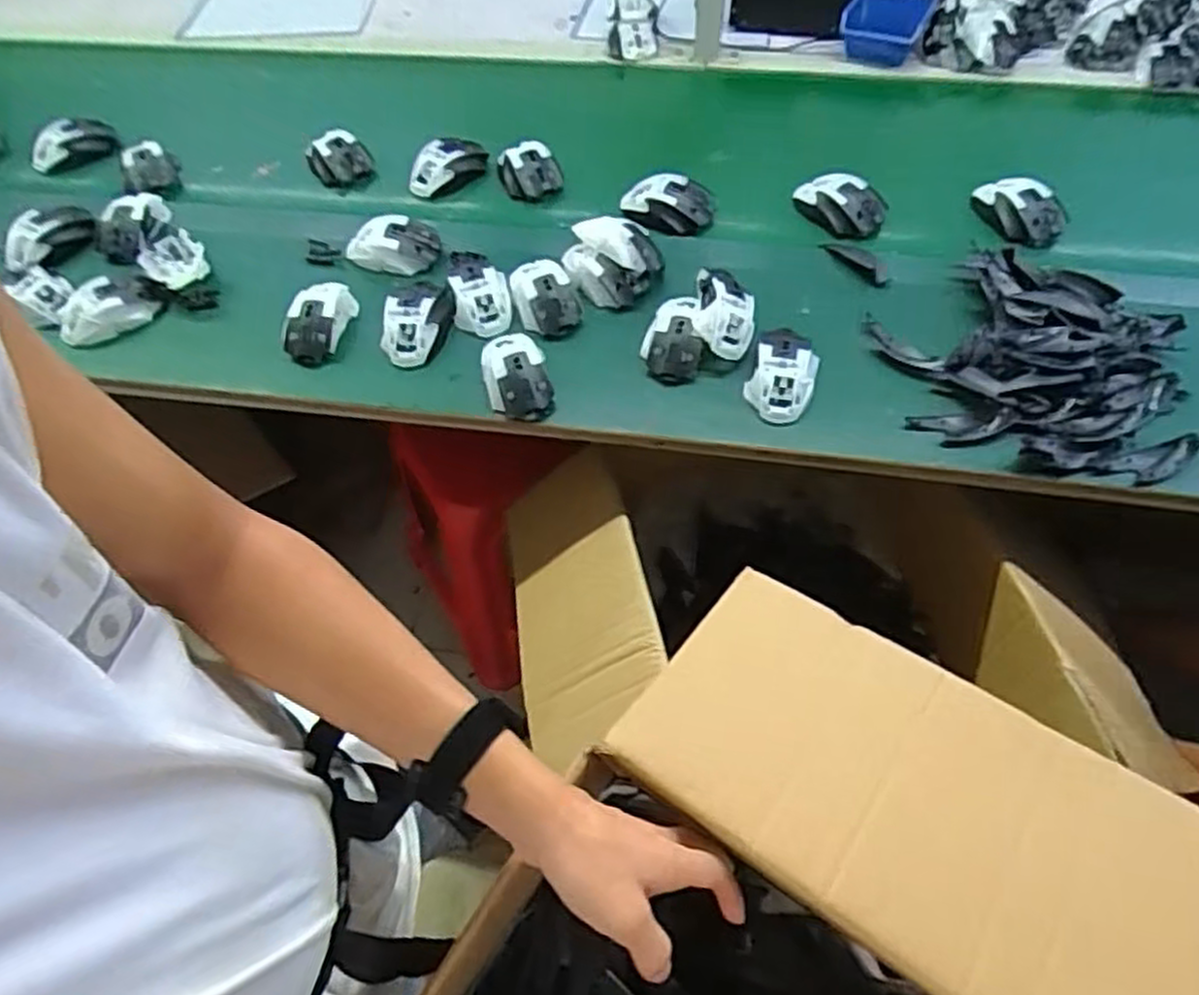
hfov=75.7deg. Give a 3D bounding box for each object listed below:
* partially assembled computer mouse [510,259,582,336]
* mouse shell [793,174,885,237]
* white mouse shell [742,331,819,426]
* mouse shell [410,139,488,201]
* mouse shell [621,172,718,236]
[{"bbox_3d":[-0.063,-0.230,0.873,0.069,0.037,0.104,-15,55,-11],"label":"partially assembled computer mouse"},{"bbox_3d":[0.297,-0.358,0.936,0.065,0.040,0.109,-30,59,-20],"label":"mouse shell"},{"bbox_3d":[0.191,-0.133,0.799,0.069,0.040,0.113,19,56,13],"label":"white mouse shell"},{"bbox_3d":[-0.200,-0.435,1.013,0.102,0.050,0.046,-13,57,-6],"label":"mouse shell"},{"bbox_3d":[0.084,-0.359,0.948,0.110,0.042,0.065,21,56,14],"label":"mouse shell"}]

